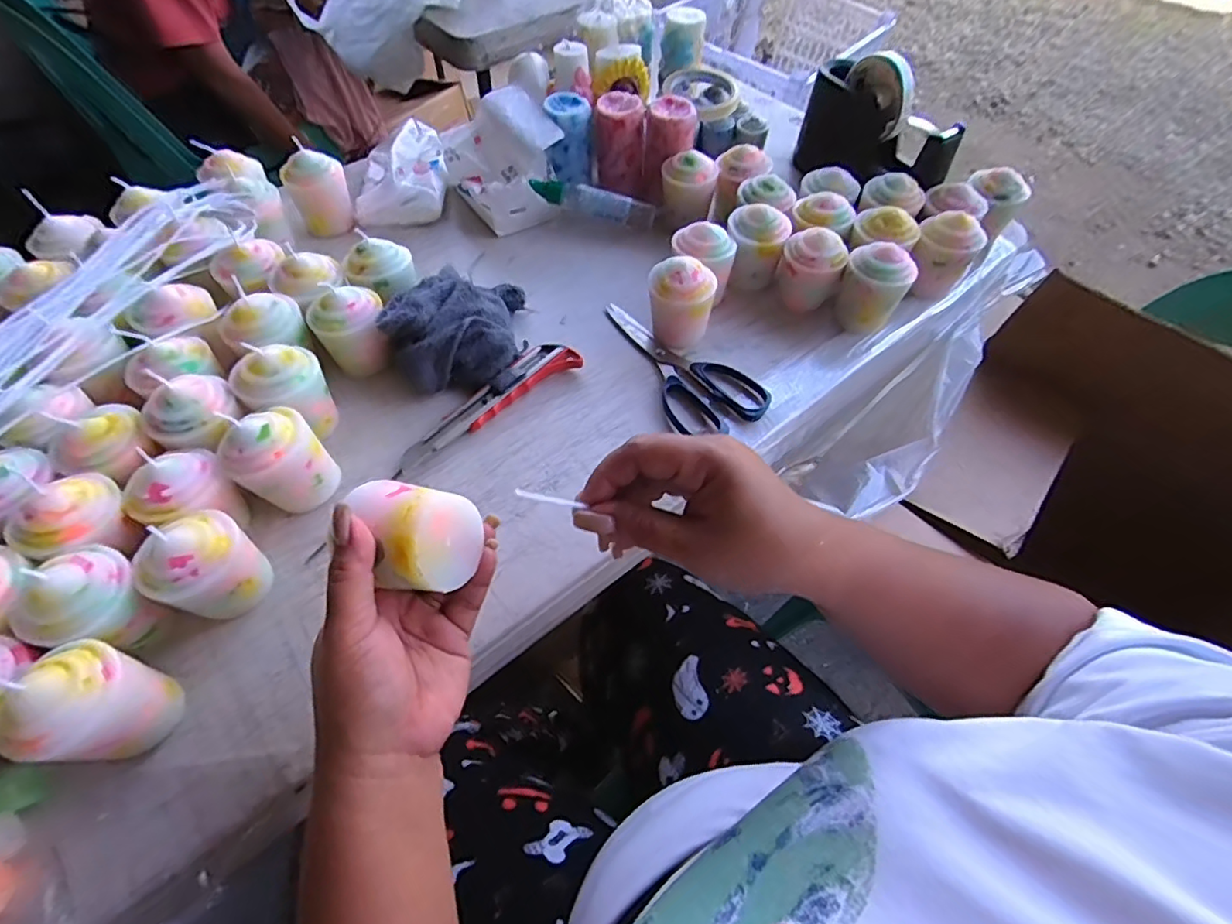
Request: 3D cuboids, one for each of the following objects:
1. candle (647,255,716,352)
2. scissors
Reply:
[{"bbox_3d":[0.054,-0.137,0.497,0.056,0.068,0.050,14,58,7],"label":"candle"},{"bbox_3d":[0.063,-0.095,0.507,0.086,0.011,0.171,-17,59,-13],"label":"scissors"}]

